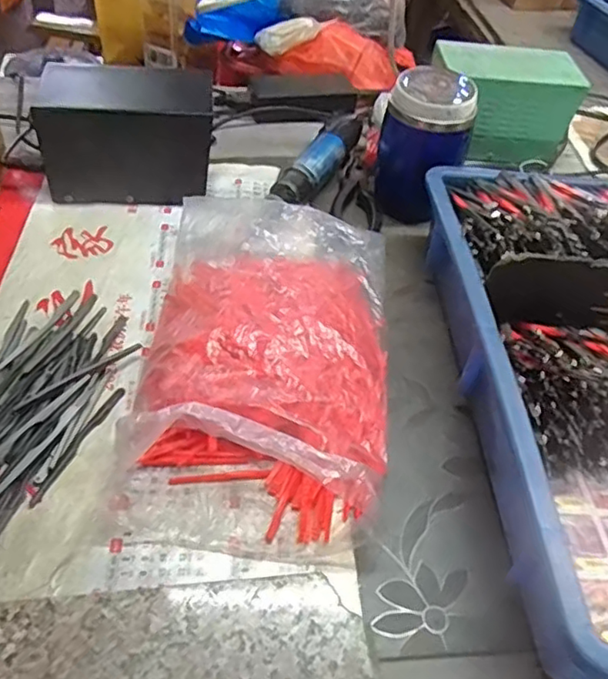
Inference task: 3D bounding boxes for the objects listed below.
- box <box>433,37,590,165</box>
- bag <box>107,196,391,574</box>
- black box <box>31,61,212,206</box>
[{"bbox_3d":[0.230,-0.278,0.719,0.161,0.100,0.092,0,47,-8],"label":"box"},{"bbox_3d":[-0.027,-0.006,0.455,0.182,0.055,0.311,7,46,-1],"label":"bag"},{"bbox_3d":[-0.170,-0.201,0.598,0.161,0.114,0.109,-6,48,-13],"label":"black box"}]

